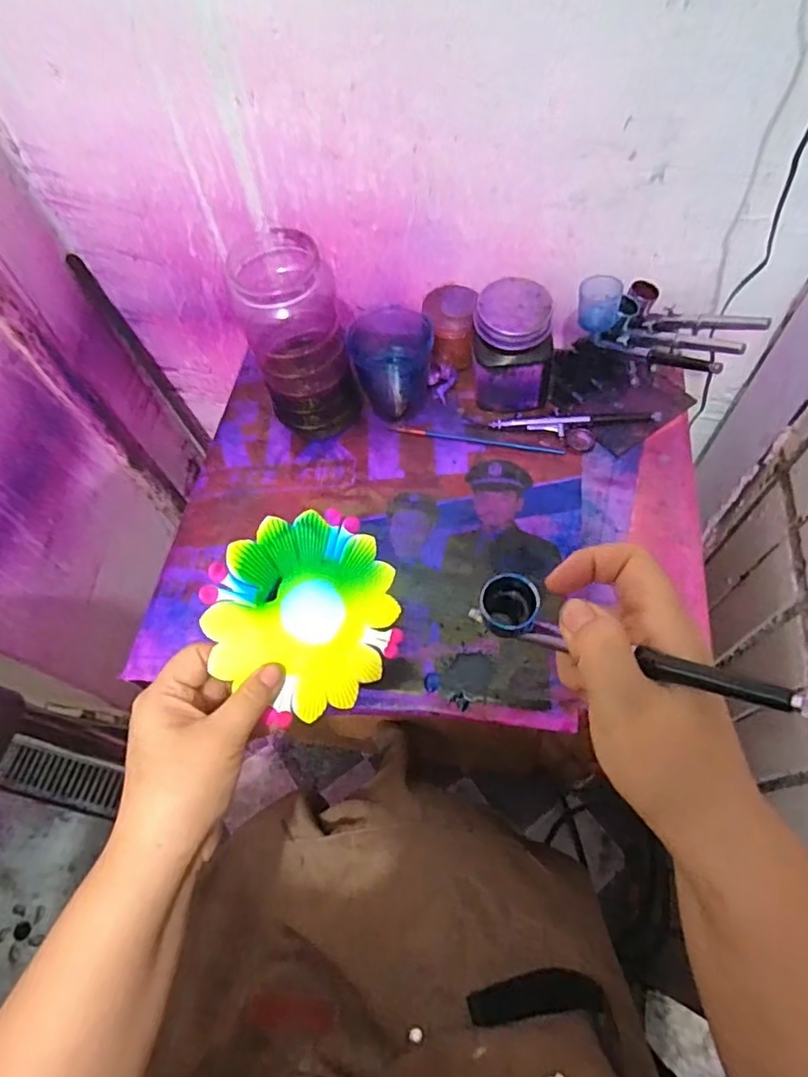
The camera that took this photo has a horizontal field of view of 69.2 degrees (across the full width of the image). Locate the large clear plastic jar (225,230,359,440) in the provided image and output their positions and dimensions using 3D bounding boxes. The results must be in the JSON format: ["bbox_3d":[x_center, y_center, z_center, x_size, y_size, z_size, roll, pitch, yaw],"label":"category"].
[{"bbox_3d":[-0.089,-0.165,0.502,0.076,0.166,0.076,-1,61,3],"label":"large clear plastic jar"}]

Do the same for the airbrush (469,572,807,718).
[{"bbox_3d":[0.088,0.043,0.231,0.130,0.033,0.023,13,59,41],"label":"airbrush"}]

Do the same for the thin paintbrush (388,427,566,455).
[{"bbox_3d":[0.066,-0.091,0.540,0.158,0.005,0.007,11,63,9],"label":"thin paintbrush"}]

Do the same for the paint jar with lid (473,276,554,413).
[{"bbox_3d":[0.096,-0.167,0.522,0.071,0.098,0.067,1,62,4],"label":"paint jar with lid"}]

